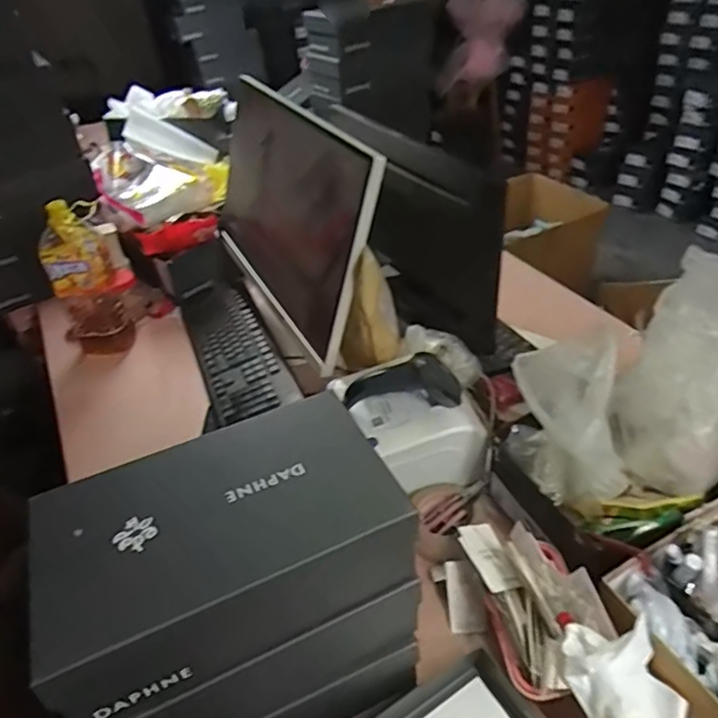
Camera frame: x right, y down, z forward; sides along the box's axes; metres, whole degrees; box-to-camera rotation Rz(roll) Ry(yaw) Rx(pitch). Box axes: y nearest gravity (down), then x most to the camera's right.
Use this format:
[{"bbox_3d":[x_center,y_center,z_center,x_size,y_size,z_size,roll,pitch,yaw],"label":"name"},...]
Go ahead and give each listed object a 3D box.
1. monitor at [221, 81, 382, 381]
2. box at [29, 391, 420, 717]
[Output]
[{"bbox_3d":[-0.153,-0.262,1.051,0.047,0.396,0.618,-7,37,-28],"label":"monitor"},{"bbox_3d":[-0.117,0.158,0.516,0.290,0.101,0.174,-20,40,-16],"label":"box"}]

